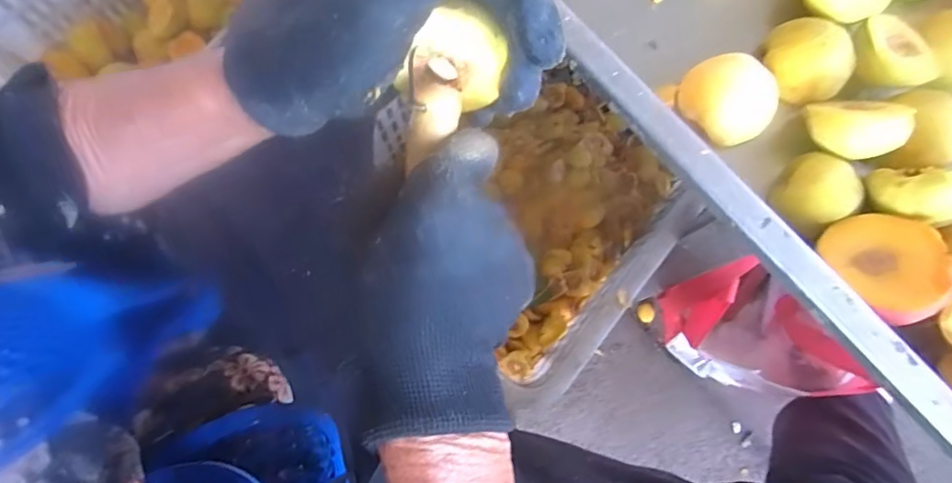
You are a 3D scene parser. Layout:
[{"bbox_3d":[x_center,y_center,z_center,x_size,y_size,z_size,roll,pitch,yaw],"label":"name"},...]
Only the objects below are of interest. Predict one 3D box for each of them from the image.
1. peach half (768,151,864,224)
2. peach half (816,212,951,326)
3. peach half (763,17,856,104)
[{"bbox_3d":[0.222,-0.033,0.352,0.042,0.028,0.043,0,77,1],"label":"peach half"},{"bbox_3d":[0.254,0.019,0.331,0.055,0.035,0.068,-29,52,11],"label":"peach half"},{"bbox_3d":[0.226,-0.125,0.365,0.044,0.026,0.055,-17,77,-3],"label":"peach half"}]

